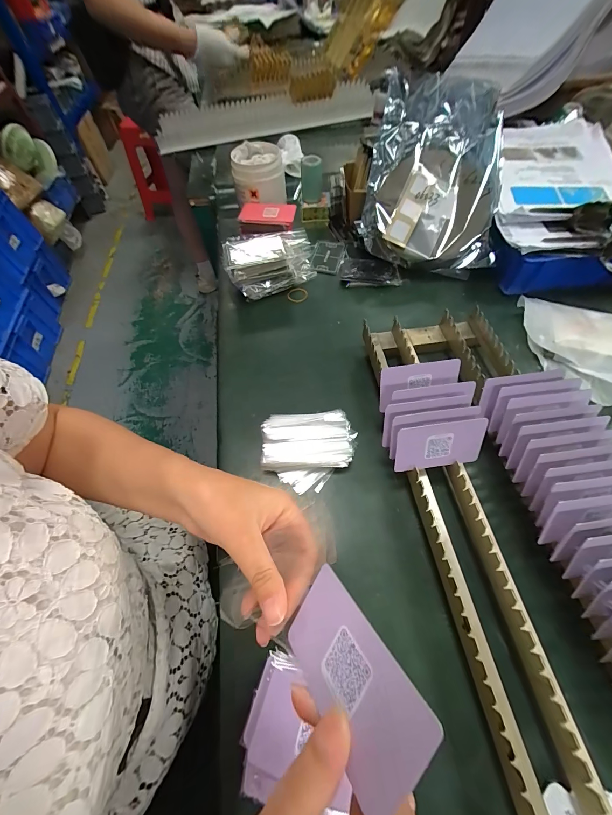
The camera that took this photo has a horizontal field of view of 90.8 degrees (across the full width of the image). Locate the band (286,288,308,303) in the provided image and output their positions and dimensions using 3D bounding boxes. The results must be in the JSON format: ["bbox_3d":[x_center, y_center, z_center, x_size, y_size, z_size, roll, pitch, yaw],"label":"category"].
[{"bbox_3d":[-0.014,-0.186,0.498,0.033,0.005,0.028,-14,60,-5],"label":"band"}]

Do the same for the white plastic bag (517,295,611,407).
[{"bbox_3d":[0.361,-0.071,0.388,0.153,0.033,0.154,11,61,9],"label":"white plastic bag"}]

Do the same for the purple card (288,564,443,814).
[{"bbox_3d":[0.020,0.129,0.148,0.052,0.004,0.083,-62,34,5],"label":"purple card"}]

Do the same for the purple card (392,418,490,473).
[{"bbox_3d":[0.128,0.037,0.291,0.083,0.053,0.004,-7,32,-1],"label":"purple card"}]

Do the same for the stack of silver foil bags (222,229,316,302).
[{"bbox_3d":[-0.059,-0.237,0.494,0.142,0.065,0.090,-24,61,-11],"label":"stack of silver foil bags"}]

